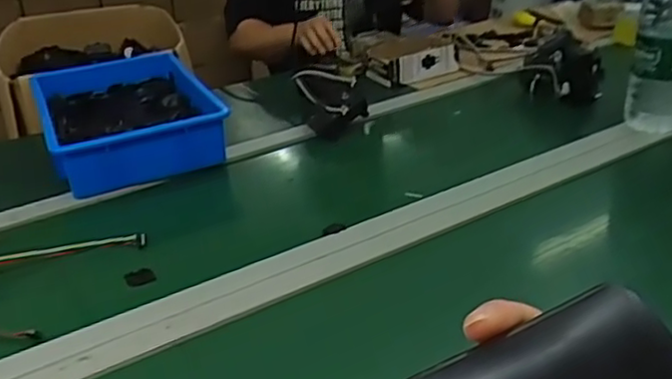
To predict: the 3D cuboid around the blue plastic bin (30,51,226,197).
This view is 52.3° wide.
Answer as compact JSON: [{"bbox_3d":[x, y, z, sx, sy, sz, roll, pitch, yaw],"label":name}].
[{"bbox_3d":[-0.380,-0.134,1.230,0.273,0.087,0.411,-15,31,-22],"label":"blue plastic bin"}]

